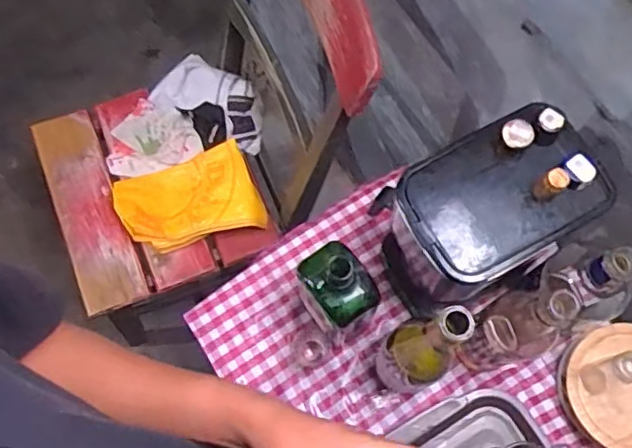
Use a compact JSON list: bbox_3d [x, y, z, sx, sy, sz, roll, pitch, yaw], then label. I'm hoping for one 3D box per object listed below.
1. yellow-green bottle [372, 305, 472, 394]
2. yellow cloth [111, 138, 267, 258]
[{"bbox_3d":[0.106,0.133,0.638,0.056,0.317,0.062,-19,71,-6],"label":"yellow-green bottle"},{"bbox_3d":[-0.233,-0.041,1.107,0.244,0.036,0.162,-18,71,-6],"label":"yellow cloth"}]

